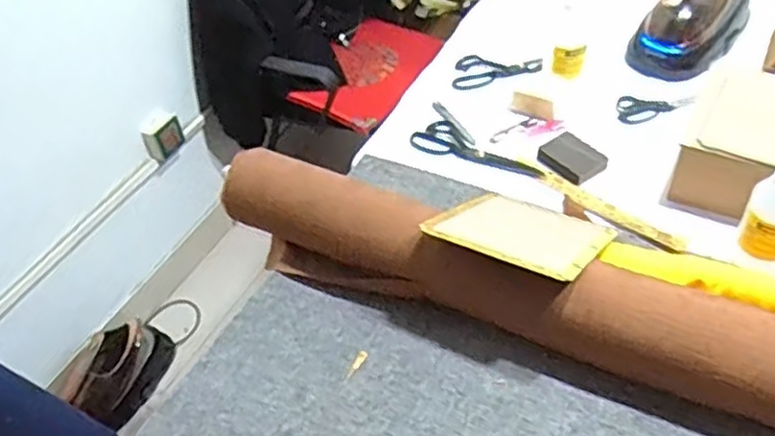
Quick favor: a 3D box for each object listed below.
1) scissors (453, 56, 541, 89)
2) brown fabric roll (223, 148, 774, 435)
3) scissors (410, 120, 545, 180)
[{"bbox_3d":[0.207,-0.296,1.375,0.169,0.017,0.098,-9,47,-2],"label":"scissors"},{"bbox_3d":[0.396,0.163,0.848,1.427,0.157,0.154,20,52,23],"label":"brown fabric roll"},{"bbox_3d":[0.160,-0.119,1.239,0.238,0.017,0.080,17,51,22],"label":"scissors"}]

